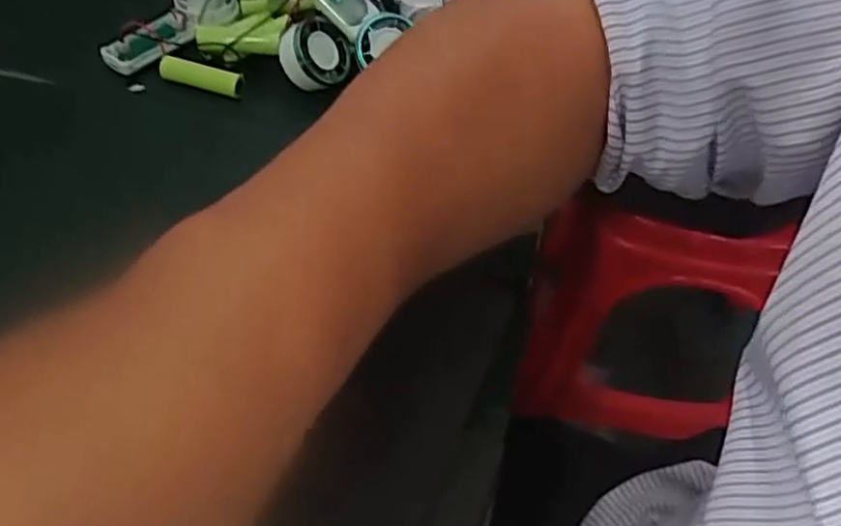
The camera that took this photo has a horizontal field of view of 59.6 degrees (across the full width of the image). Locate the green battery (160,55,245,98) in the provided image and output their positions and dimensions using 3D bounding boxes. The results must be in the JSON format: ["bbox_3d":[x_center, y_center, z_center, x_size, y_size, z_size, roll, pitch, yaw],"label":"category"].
[{"bbox_3d":[-0.130,-0.110,0.436,0.050,0.017,0.011,11,51,7],"label":"green battery"}]

